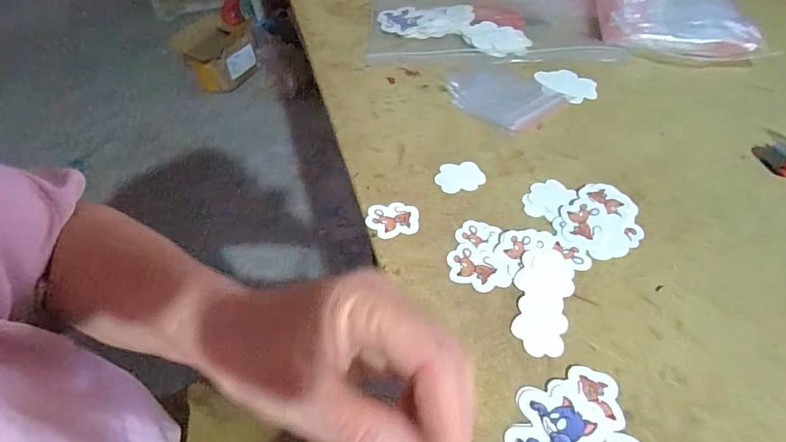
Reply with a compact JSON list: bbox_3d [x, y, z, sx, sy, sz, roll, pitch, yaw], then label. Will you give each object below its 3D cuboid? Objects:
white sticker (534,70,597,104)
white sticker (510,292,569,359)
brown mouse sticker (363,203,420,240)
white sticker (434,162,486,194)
[{"bbox_3d":[0.183,-0.140,0.444,0.060,0.008,0.057,-4,50,-8],"label":"white sticker"},{"bbox_3d":[0.099,0.067,0.286,0.033,0.004,0.045,18,54,15],"label":"white sticker"},{"bbox_3d":[0.000,0.000,0.340,0.041,0.004,0.034,-7,51,-4],"label":"brown mouse sticker"},{"bbox_3d":[0.057,-0.038,0.369,0.041,0.004,0.031,-7,51,-4],"label":"white sticker"}]

